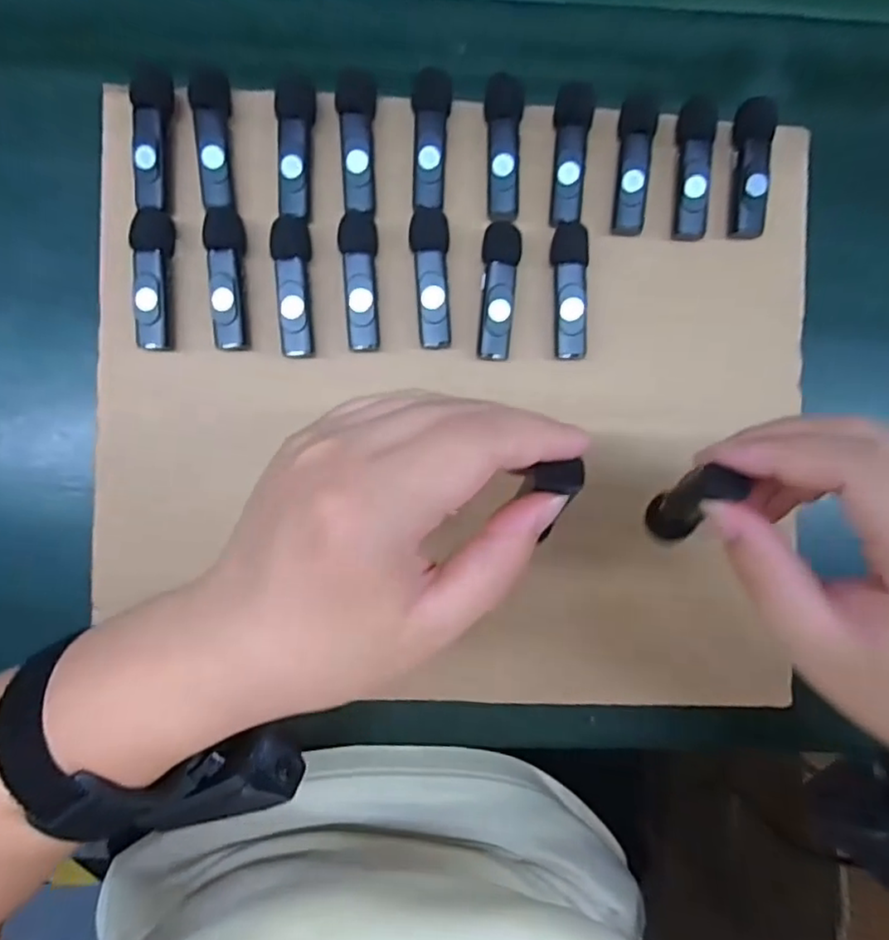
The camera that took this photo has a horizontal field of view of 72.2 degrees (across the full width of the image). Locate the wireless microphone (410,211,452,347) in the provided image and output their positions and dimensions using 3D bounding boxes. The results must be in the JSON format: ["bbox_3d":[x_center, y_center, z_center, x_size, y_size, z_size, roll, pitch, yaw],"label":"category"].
[{"bbox_3d":[-0.006,-0.093,0.294,0.018,0.010,0.065,-1,93,-3],"label":"wireless microphone"}]

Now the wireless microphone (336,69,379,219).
[{"bbox_3d":[-0.042,-0.157,0.292,0.018,0.011,0.064,2,92,-3],"label":"wireless microphone"}]

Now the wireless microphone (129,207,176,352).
[{"bbox_3d":[-0.139,-0.090,0.289,0.016,0.012,0.065,2,92,-3],"label":"wireless microphone"}]

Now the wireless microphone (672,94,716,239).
[{"bbox_3d":[0.123,-0.148,0.297,0.017,0.011,0.066,0,93,-3],"label":"wireless microphone"}]

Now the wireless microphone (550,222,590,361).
[{"bbox_3d":[0.061,-0.087,0.296,0.018,0.011,0.065,2,92,-3],"label":"wireless microphone"}]

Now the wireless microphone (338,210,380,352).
[{"bbox_3d":[-0.040,-0.091,0.295,0.017,0.014,0.066,-5,93,-2],"label":"wireless microphone"}]

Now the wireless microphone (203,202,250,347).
[{"bbox_3d":[-0.103,-0.092,0.289,0.018,0.010,0.066,-5,93,-2],"label":"wireless microphone"}]

